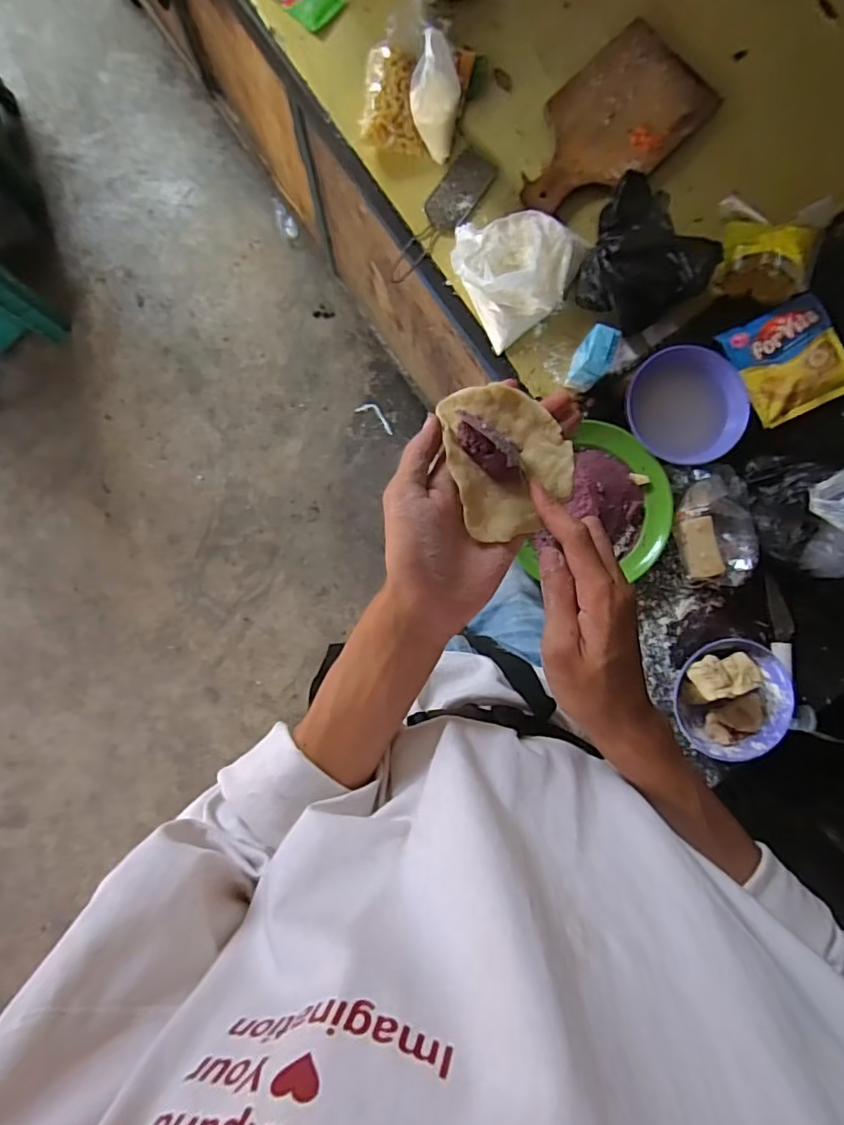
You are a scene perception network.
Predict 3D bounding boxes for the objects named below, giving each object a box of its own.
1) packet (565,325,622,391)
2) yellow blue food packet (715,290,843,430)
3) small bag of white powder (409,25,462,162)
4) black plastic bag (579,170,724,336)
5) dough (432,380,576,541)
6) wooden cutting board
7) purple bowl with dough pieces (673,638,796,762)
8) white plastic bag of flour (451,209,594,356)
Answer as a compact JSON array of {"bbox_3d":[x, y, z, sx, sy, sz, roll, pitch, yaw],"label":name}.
[{"bbox_3d":[0.212,-0.253,0.695,0.033,0.074,0.057,20,88,-3],"label":"packet"},{"bbox_3d":[0.480,-0.264,0.725,0.139,0.027,0.136,-24,91,-4],"label":"yellow blue food packet"},{"bbox_3d":[0.018,-0.571,0.686,0.058,0.137,0.041,-17,68,-3],"label":"small bag of white powder"},{"bbox_3d":[0.274,-0.385,0.714,0.151,0.055,0.157,-42,92,-3],"label":"black plastic bag"},{"bbox_3d":[0.057,-0.071,0.361,0.079,0.031,0.101,-20,89,-3],"label":"dough"},{"bbox_3d":[0.250,-0.585,0.751,0.284,0.013,0.160,-44,92,-3],"label":"wooden cutting board"},{"bbox_3d":[0.384,0.168,0.688,0.144,0.061,0.141,0,89,-4],"label":"purple bowl with dough pieces"},{"bbox_3d":[0.127,-0.391,0.720,0.168,0.054,0.147,-38,92,-3],"label":"white plastic bag of flour"}]

